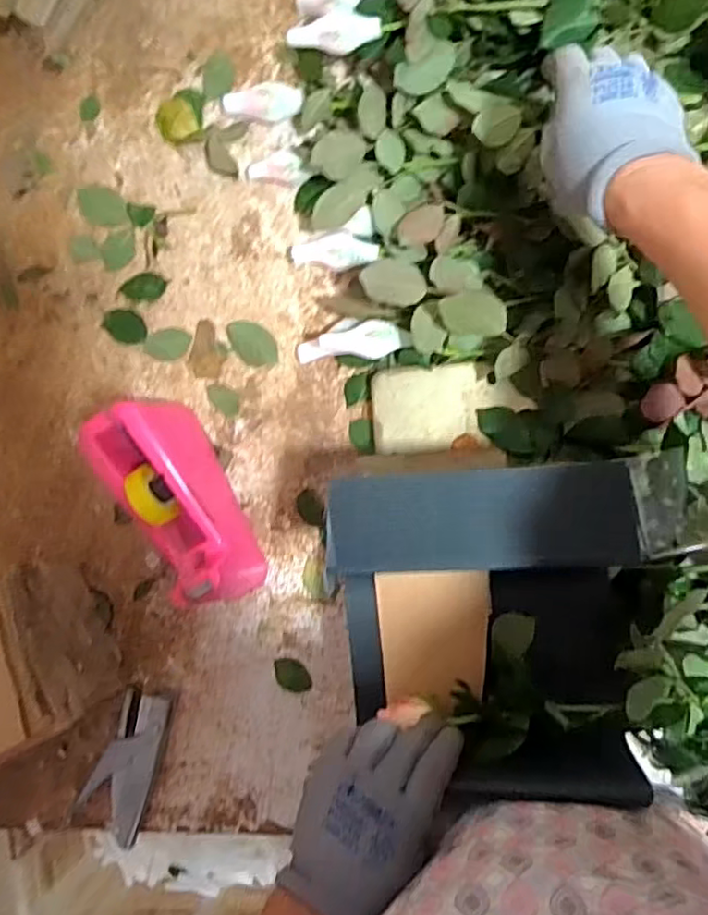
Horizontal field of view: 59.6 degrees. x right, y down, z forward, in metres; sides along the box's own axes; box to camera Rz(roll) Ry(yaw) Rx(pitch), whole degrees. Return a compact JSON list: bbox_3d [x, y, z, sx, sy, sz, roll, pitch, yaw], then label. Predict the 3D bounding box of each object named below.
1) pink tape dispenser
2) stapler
[{"bbox_3d":[-0.159,0.047,0.567,0.076,0.107,0.192,-25,86,7],"label":"pink tape dispenser"},{"bbox_3d":[-0.224,0.301,0.607,0.068,0.025,0.146,21,93,8],"label":"stapler"}]

